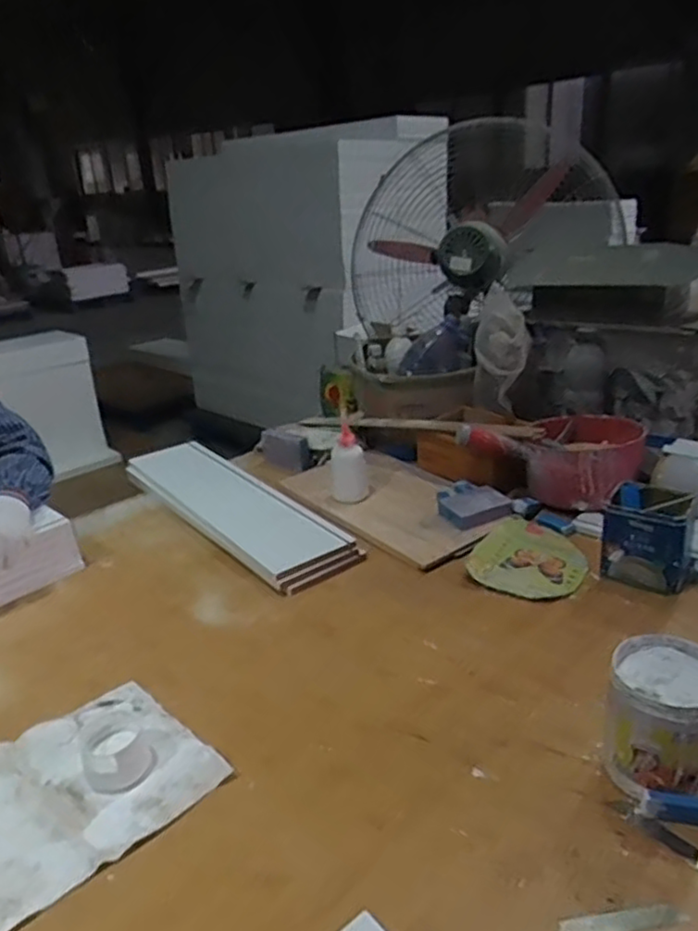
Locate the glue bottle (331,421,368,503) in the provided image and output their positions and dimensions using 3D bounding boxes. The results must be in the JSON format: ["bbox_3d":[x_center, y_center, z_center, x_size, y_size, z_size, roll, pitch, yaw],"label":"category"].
[{"bbox_3d":[0.001,-0.005,1.183,0.064,0.115,0.061,-5,24,-4],"label":"glue bottle"}]

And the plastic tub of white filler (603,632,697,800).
[{"bbox_3d":[0.286,0.232,0.632,0.097,0.110,0.102,6,25,20],"label":"plastic tub of white filler"}]

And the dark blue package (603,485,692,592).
[{"bbox_3d":[0.407,0.097,0.947,0.109,0.106,0.106,7,26,22],"label":"dark blue package"}]

